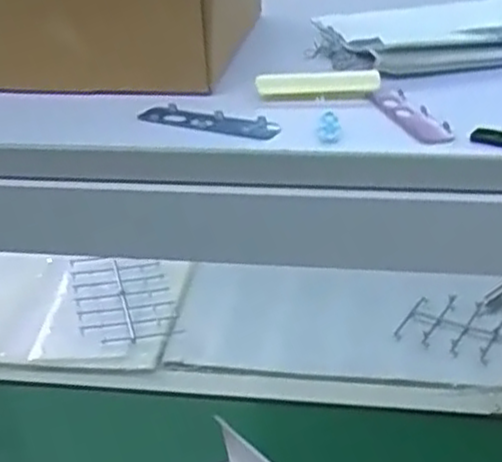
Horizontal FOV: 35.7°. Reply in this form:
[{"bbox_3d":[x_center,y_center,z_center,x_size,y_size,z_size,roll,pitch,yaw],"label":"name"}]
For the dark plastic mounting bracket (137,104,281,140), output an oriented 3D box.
[{"bbox_3d":[-0.022,-0.056,0.401,0.074,0.007,0.017,11,32,22],"label":"dark plastic mounting bracket"}]

